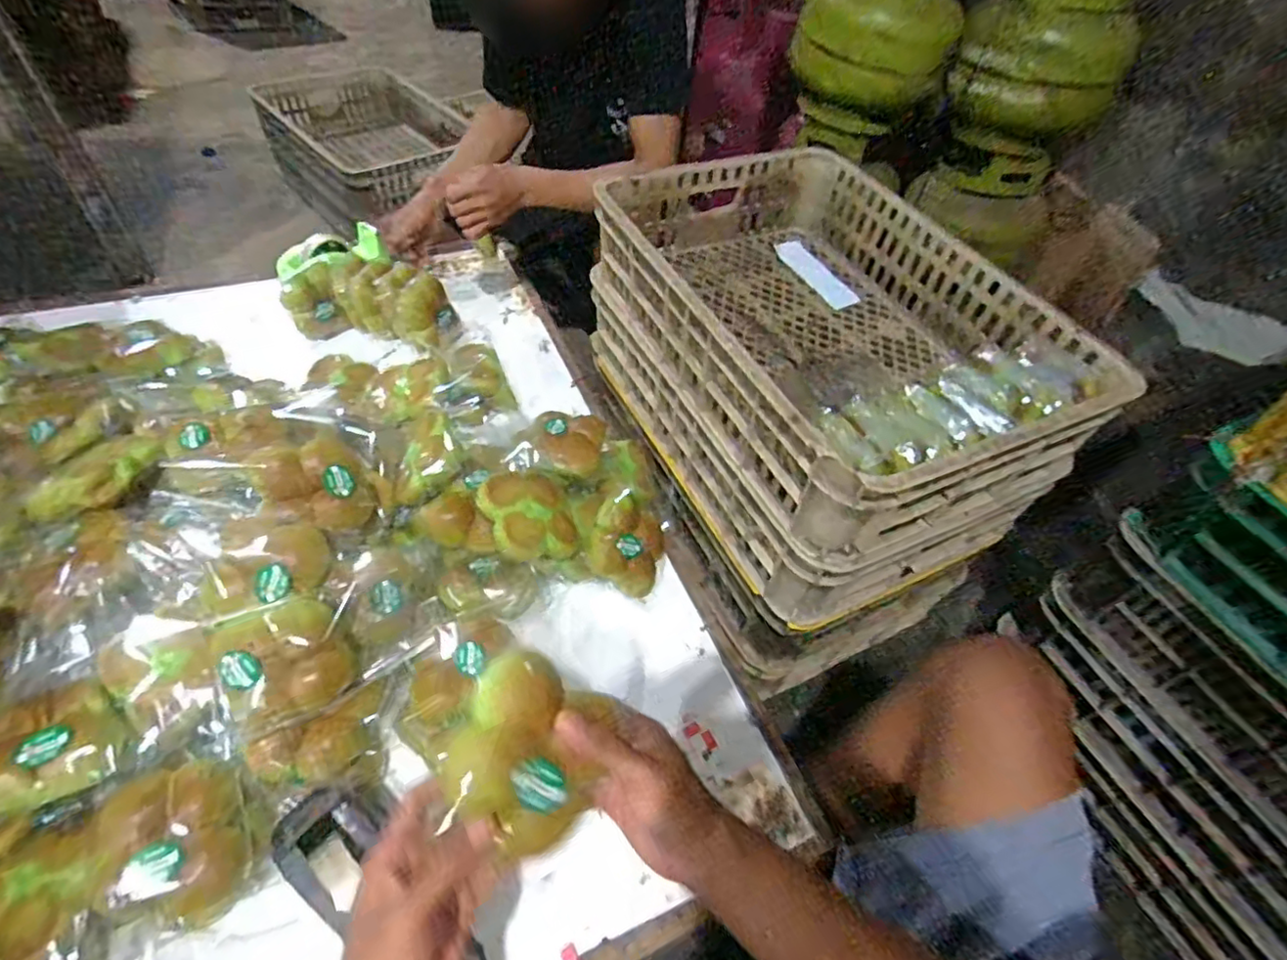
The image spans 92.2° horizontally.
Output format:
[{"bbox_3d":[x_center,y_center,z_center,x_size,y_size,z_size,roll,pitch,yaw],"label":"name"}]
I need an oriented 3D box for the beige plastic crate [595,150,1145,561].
[{"bbox_3d":[0.230,-0.218,0.824,0.427,0.147,0.611,-19,55,-21],"label":"beige plastic crate"}]

